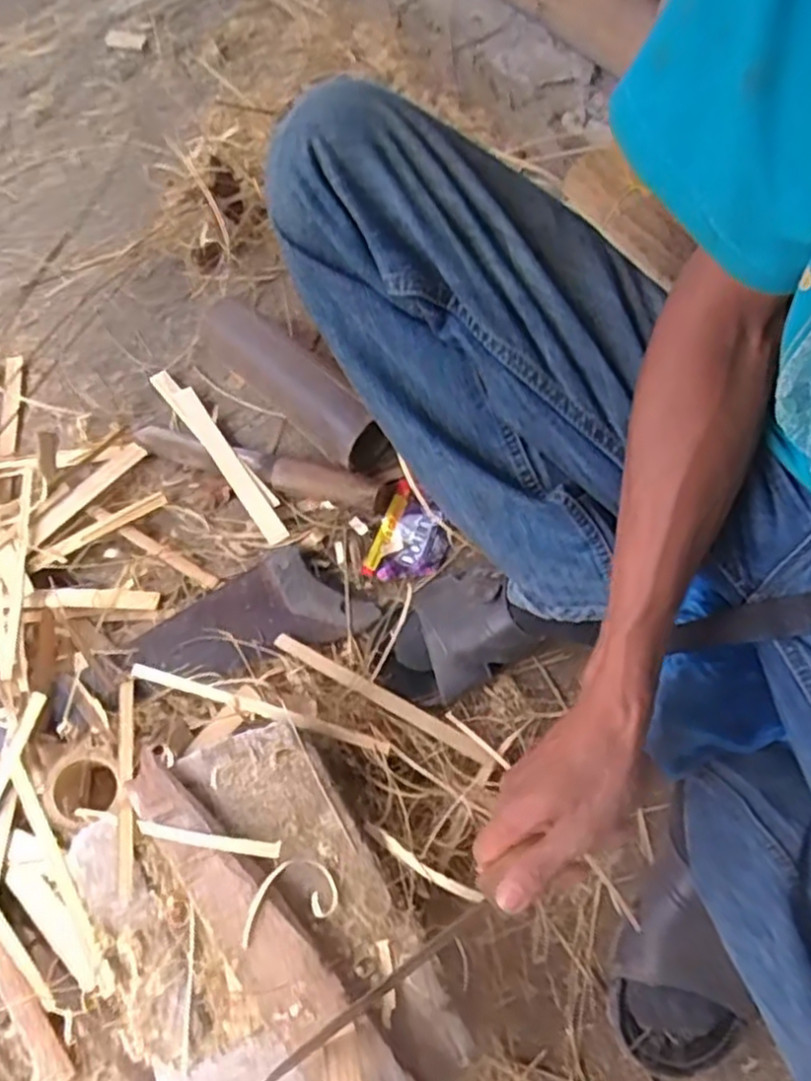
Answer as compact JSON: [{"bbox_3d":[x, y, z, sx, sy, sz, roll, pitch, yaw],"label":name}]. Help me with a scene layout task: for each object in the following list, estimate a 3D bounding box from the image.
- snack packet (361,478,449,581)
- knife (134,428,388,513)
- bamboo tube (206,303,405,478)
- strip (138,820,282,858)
[{"bbox_3d":[0.008,-0.004,0.742,0.070,0.010,0.105,18,66,11],"label":"snack packet"},{"bbox_3d":[-0.158,-0.084,0.765,0.285,0.033,0.041,15,66,10],"label":"knife"},{"bbox_3d":[-0.127,-0.179,0.788,0.059,0.066,0.287,-41,69,-16],"label":"bamboo tube"},{"bbox_3d":[-0.143,0.216,0.528,0.108,0.009,0.011,6,65,5],"label":"strip"}]

